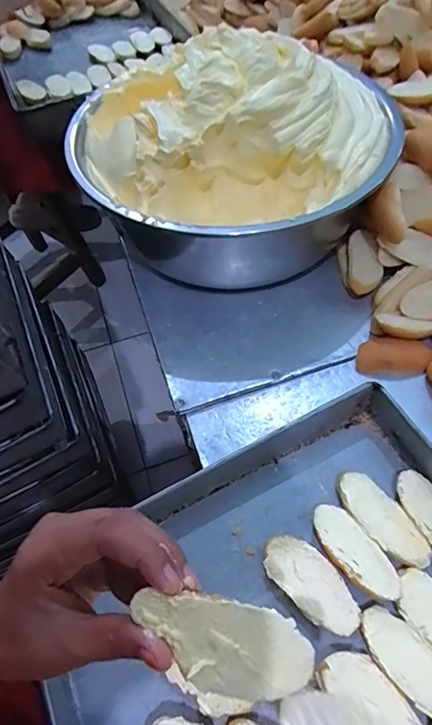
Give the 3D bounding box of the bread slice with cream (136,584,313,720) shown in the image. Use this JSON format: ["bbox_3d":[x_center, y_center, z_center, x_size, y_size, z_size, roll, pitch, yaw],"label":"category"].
[{"bbox_3d":[0.002,0.135,0.217,0.087,0.013,0.048,30,77,-3],"label":"bread slice with cream"}]

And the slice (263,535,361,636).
[{"bbox_3d":[0.080,0.184,0.379,0.043,0.015,0.088,-40,63,-23],"label":"slice"}]

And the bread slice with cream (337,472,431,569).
[{"bbox_3d":[0.148,0.140,0.405,0.038,0.013,0.094,-32,60,-19],"label":"bread slice with cream"}]

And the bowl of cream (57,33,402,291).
[{"bbox_3d":[0.015,-0.239,0.549,0.328,0.218,0.327,-1,55,2],"label":"bowl of cream"}]

